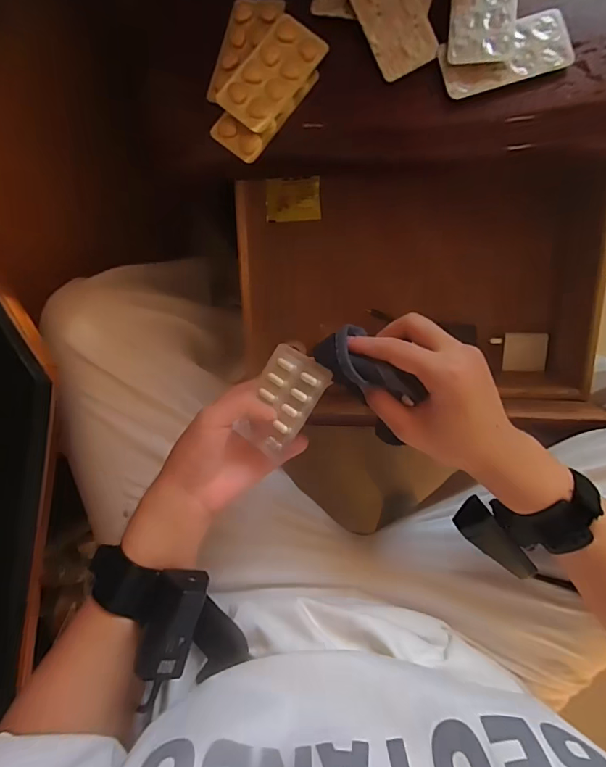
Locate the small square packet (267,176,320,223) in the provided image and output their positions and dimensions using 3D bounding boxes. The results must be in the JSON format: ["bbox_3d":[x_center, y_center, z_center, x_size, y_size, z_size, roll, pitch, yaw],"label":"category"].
[{"bbox_3d":[-0.013,-0.236,0.563,0.069,0.008,0.051,1,108,9],"label":"small square packet"}]

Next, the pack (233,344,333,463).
[{"bbox_3d":[-0.016,0.012,0.339,0.054,0.008,0.077,31,93,29],"label":"pack"}]

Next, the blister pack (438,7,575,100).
[{"bbox_3d":[0.152,-0.249,0.328,0.091,0.009,0.046,-13,85,6],"label":"blister pack"}]

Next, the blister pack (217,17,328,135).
[{"bbox_3d":[-0.025,-0.247,0.349,0.047,0.010,0.089,38,92,7],"label":"blister pack"}]

